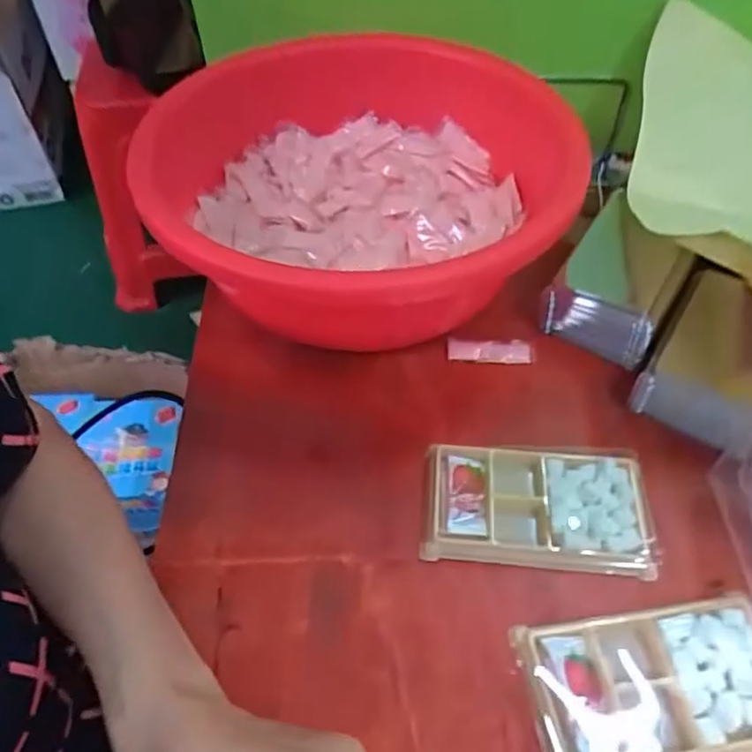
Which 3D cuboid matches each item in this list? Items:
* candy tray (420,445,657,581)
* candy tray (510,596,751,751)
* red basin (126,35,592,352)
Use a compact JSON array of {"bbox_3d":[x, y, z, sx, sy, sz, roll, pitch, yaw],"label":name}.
[{"bbox_3d":[0.098,0.081,0.388,0.133,0.014,0.073,4,52,5],"label":"candy tray"},{"bbox_3d":[0.144,0.160,0.320,0.130,0.011,0.078,-8,52,-5],"label":"candy tray"},{"bbox_3d":[-0.024,-0.135,0.485,0.297,0.144,0.297,-1,52,1],"label":"red basin"}]

